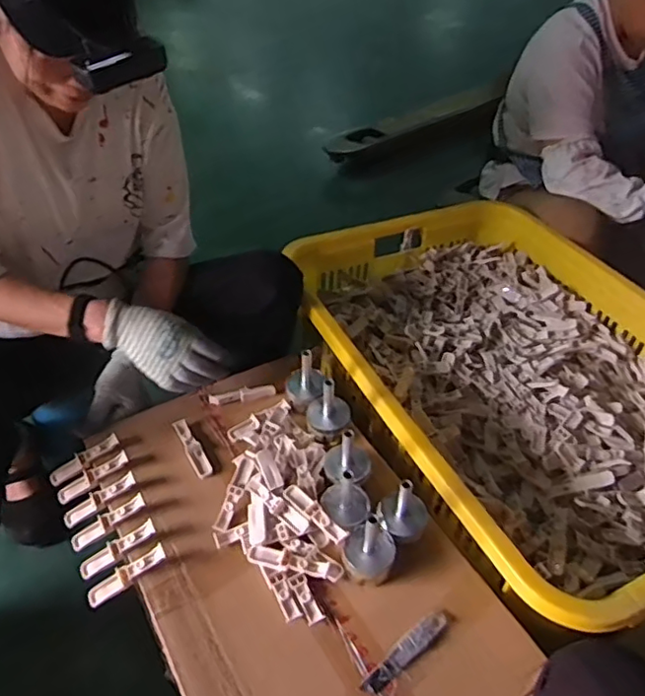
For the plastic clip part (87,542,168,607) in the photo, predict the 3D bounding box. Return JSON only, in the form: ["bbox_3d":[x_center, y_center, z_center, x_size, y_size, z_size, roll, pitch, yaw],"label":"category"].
[{"bbox_3d":[-0.234,0.273,0.705,0.100,0.019,0.029,-34,52,-8],"label":"plastic clip part"}]

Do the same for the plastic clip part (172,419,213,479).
[{"bbox_3d":[-0.185,0.141,0.835,0.023,0.015,0.099,-20,48,-25],"label":"plastic clip part"}]

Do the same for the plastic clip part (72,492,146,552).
[{"bbox_3d":[-0.274,0.224,0.751,0.102,0.014,0.026,-34,50,-3],"label":"plastic clip part"}]

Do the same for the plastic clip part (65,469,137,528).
[{"bbox_3d":[-0.293,0.200,0.775,0.102,0.012,0.028,-33,49,-1],"label":"plastic clip part"}]

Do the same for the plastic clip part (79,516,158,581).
[{"bbox_3d":[-0.253,0.248,0.726,0.102,0.012,0.028,-34,51,-5],"label":"plastic clip part"}]

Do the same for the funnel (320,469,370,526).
[{"bbox_3d":[0.030,0.175,0.730,0.060,0.062,0.061,1,42,-4],"label":"funnel"}]

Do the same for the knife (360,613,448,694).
[{"bbox_3d":[0.094,0.341,0.660,0.122,0.008,0.024,-27,51,-30],"label":"knife"}]

